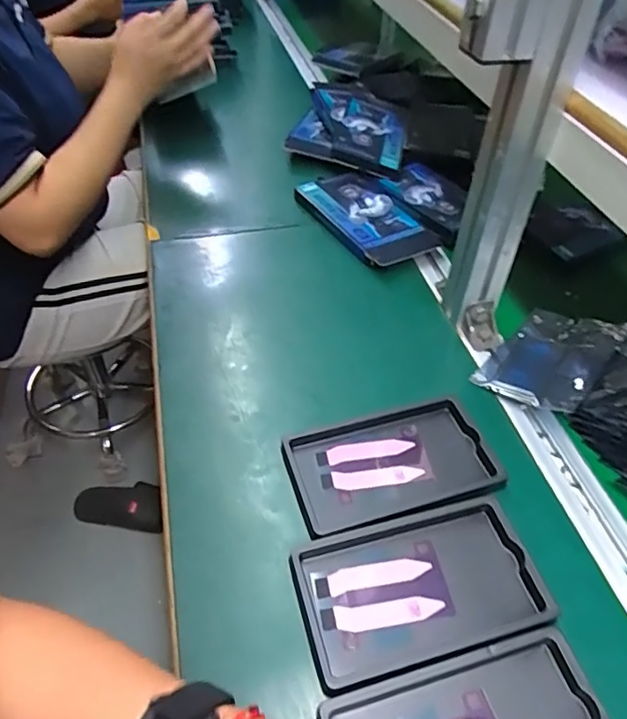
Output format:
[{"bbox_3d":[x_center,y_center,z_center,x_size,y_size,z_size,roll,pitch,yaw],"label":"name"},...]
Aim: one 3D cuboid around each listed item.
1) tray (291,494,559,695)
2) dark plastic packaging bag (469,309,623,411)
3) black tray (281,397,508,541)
[{"bbox_3d":[0.073,0.152,0.376,0.158,0.018,0.093,-13,49,-11],"label":"tray"},{"bbox_3d":[0.230,-0.003,0.535,0.092,0.015,0.150,22,48,37],"label":"dark plastic packaging bag"},{"bbox_3d":[0.062,0.084,0.446,0.158,0.020,0.094,-13,49,-11],"label":"black tray"}]

